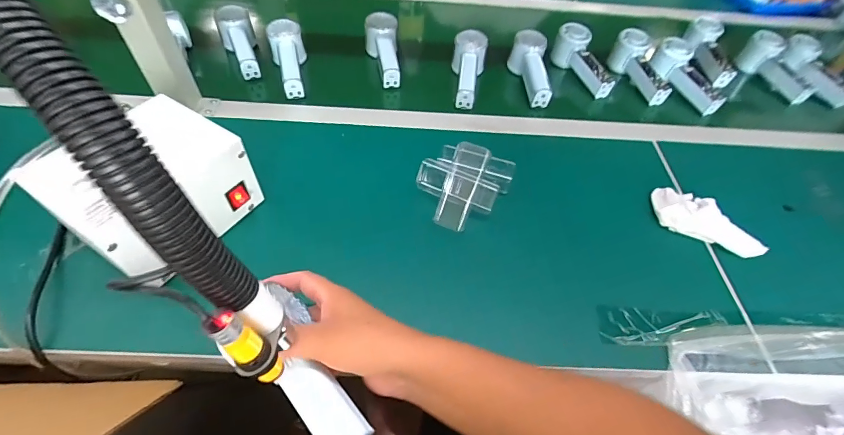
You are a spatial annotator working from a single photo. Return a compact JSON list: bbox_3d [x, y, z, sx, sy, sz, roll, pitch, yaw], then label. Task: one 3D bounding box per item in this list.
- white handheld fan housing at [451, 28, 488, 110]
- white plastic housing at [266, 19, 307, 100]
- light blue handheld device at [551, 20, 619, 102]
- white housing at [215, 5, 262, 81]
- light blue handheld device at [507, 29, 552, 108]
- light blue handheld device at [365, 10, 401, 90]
[{"bbox_3d":[0.078,-0.243,0.643,0.055,0.043,0.149,7,66,1],"label":"white handheld fan housing"},{"bbox_3d":[-0.218,-0.259,0.640,0.053,0.044,0.160,-10,66,-12],"label":"white plastic housing"},{"bbox_3d":[0.286,-0.273,0.679,0.050,0.063,0.146,-9,53,-11],"label":"light blue handheld device"},{"bbox_3d":[-0.302,-0.291,0.655,0.058,0.052,0.145,-16,68,-17],"label":"white housing"},{"bbox_3d":[0.187,-0.246,0.658,0.047,0.054,0.147,-3,65,-7],"label":"light blue handheld device"},{"bbox_3d":[-0.062,-0.281,0.667,0.053,0.047,0.141,-10,69,-12],"label":"light blue handheld device"}]

